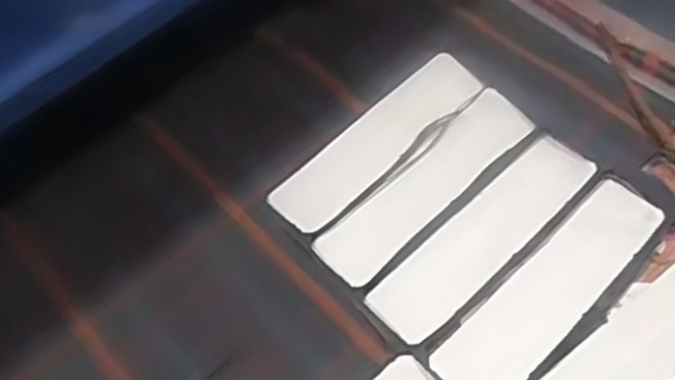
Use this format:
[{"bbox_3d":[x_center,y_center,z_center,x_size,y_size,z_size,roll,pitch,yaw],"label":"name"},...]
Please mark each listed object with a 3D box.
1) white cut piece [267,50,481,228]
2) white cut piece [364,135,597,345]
[{"bbox_3d":[0.033,-0.042,0.572,0.200,0.008,0.053,-40,63,-16],"label":"white cut piece"},{"bbox_3d":[0.108,0.031,0.520,0.199,0.006,0.053,-41,56,-16],"label":"white cut piece"}]

